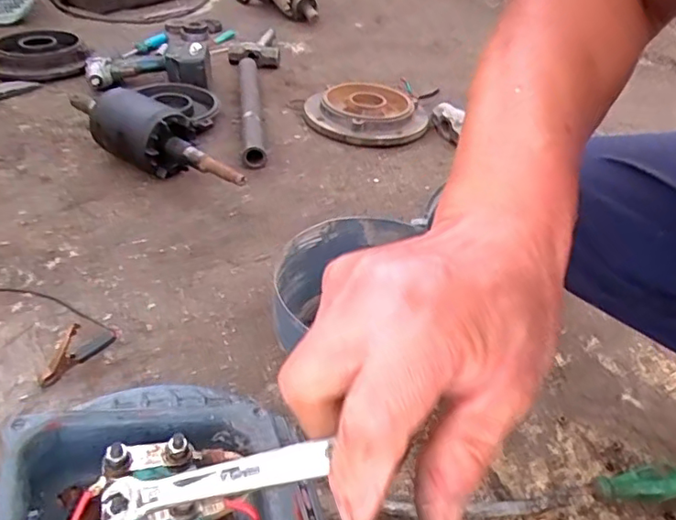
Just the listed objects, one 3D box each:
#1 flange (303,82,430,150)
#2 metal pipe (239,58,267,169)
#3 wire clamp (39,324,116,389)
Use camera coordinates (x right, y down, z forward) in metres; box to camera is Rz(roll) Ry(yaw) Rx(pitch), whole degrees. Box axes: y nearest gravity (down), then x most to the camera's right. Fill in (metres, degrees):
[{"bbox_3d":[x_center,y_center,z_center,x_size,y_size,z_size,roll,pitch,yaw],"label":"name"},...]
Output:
[{"bbox_3d":[0.057,-0.284,1.093,0.217,0.056,0.208,3,38,-2],"label":"flange"},{"bbox_3d":[-0.168,-0.302,1.091,0.042,0.036,0.444,-3,38,-9],"label":"metal pipe"},{"bbox_3d":[-0.265,0.091,0.569,0.014,0.051,0.079,31,45,30],"label":"wire clamp"}]

